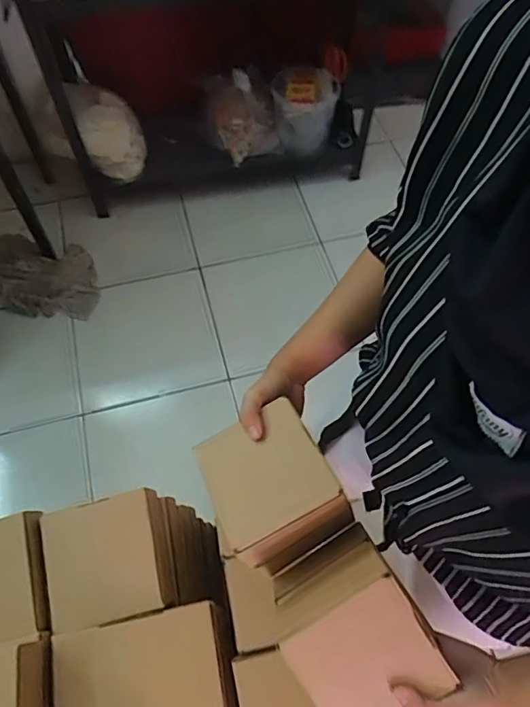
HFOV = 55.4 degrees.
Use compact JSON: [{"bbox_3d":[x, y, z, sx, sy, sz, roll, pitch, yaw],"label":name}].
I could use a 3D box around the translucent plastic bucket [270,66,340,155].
[{"bbox_3d":[0.119,-0.773,1.615,0.219,0.181,0.197,6,61,2],"label":"translucent plastic bucket"}]

